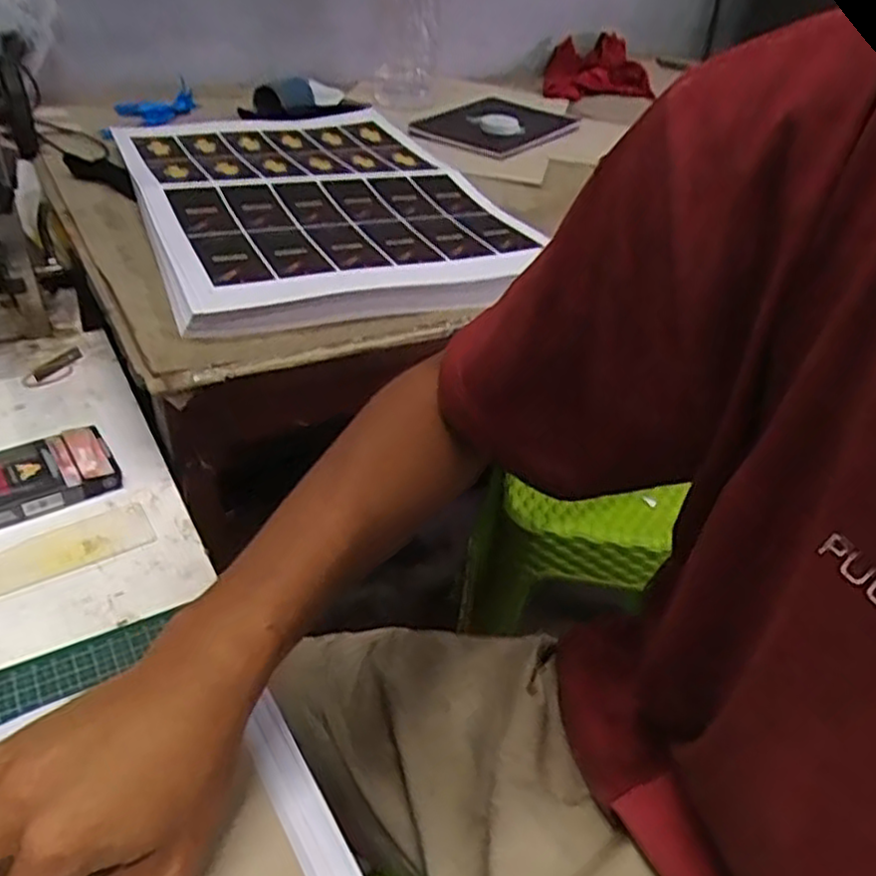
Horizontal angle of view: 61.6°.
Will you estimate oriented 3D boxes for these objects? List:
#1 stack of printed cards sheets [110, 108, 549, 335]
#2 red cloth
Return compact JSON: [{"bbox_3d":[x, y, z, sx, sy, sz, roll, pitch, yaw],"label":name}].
[{"bbox_3d":[-0.118,-0.242,0.719,0.328,0.025,0.476,-11,42,-24],"label":"stack of printed cards sheets"},{"bbox_3d":[0.268,-0.606,1.213,0.180,0.055,0.217,9,39,6],"label":"red cloth"}]

